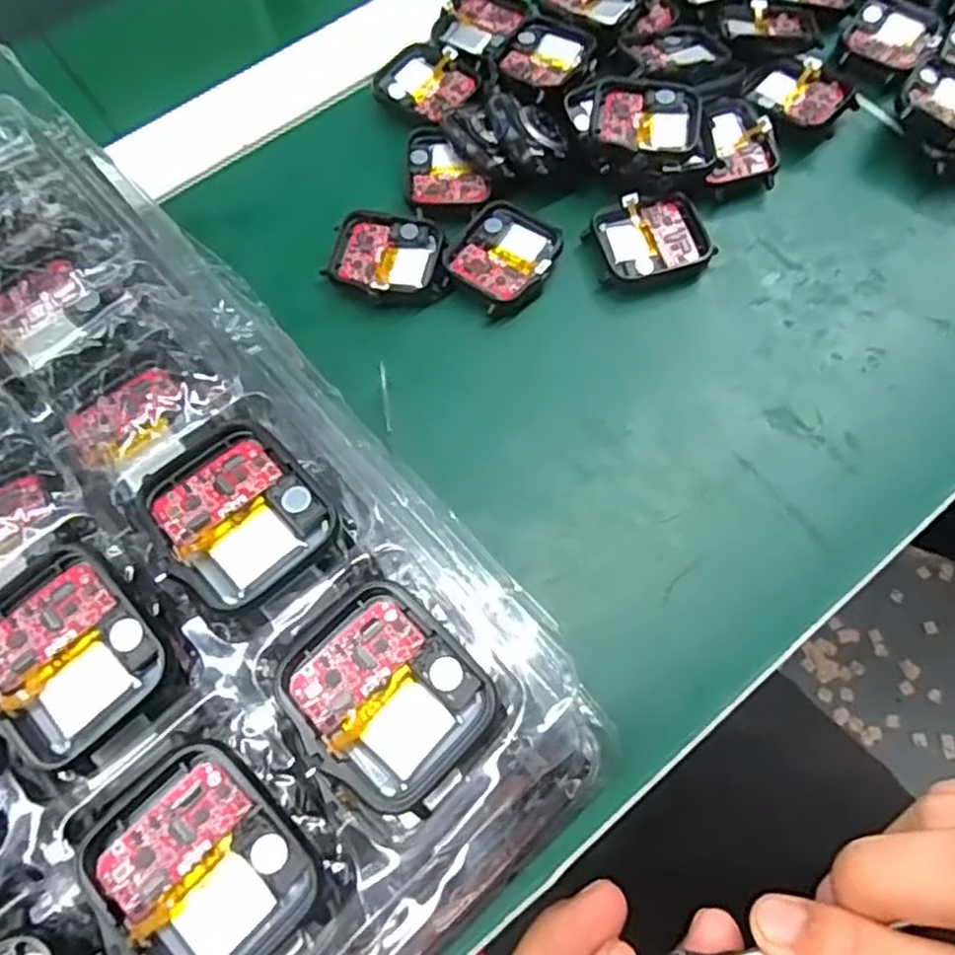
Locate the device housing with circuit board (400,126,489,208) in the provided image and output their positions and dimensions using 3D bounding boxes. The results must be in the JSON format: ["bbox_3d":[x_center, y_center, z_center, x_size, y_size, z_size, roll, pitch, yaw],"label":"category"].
[{"bbox_3d":[-0.014,-0.131,0.294,0.034,0.007,0.043,-8,68,-2],"label":"device housing with circuit board"}]

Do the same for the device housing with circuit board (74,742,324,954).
[{"bbox_3d":[-0.057,0.081,0.144,0.036,0.011,0.044,-40,73,-11],"label":"device housing with circuit board"}]

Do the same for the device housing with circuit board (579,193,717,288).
[{"bbox_3d":[0.068,-0.094,0.283,0.046,0.016,0.038,-21,69,-7],"label":"device housing with circuit board"}]

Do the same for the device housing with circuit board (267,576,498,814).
[{"bbox_3d":[-0.020,0.048,0.157,0.037,0.010,0.043,-43,74,-12],"label":"device housing with circuit board"}]

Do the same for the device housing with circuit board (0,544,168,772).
[{"bbox_3d":[-0.095,0.038,0.159,0.036,0.004,0.046,-38,72,-13],"label":"device housing with circuit board"}]

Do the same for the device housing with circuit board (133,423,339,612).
[{"bbox_3d":[-0.059,0.007,0.171,0.038,0.007,0.045,-36,72,-10],"label":"device housing with circuit board"}]

